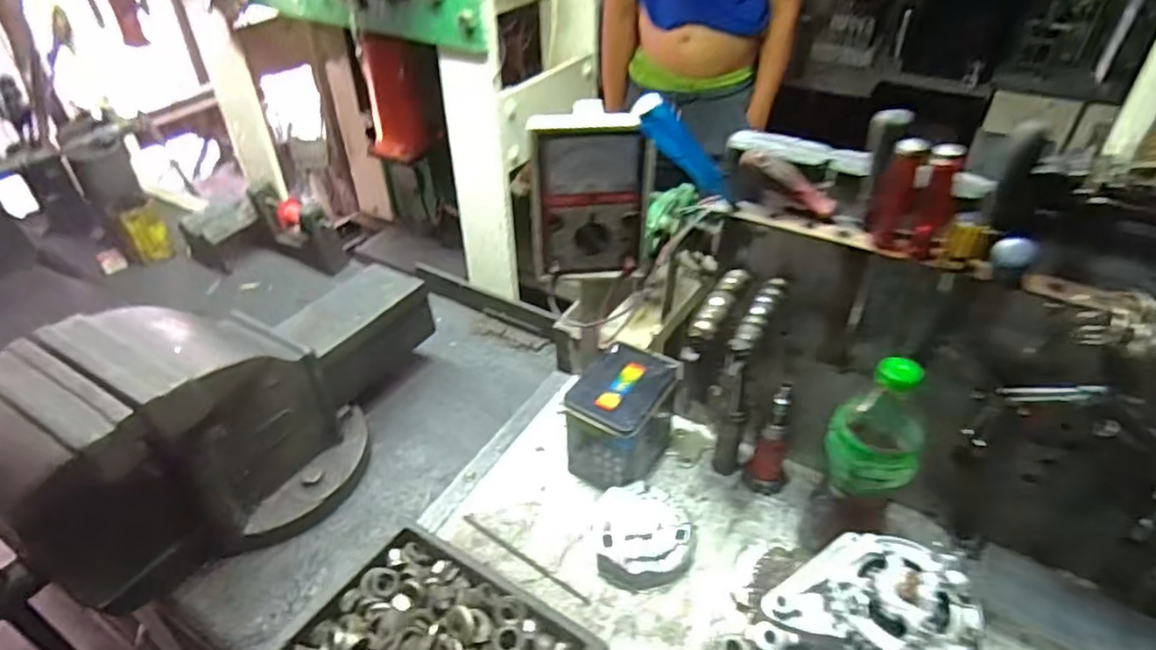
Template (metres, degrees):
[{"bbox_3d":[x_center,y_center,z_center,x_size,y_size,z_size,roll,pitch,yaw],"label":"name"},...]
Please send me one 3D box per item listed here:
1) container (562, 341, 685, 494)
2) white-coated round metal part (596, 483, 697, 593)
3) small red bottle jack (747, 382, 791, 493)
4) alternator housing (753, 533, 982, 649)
[{"bbox_3d":[0.054,0.118,0.786,0.103,0.132,0.128,25,46,27],"label":"container"},{"bbox_3d":[0.075,0.232,0.720,0.106,0.036,0.115,0,39,0],"label":"white-coated round metal part"},{"bbox_3d":[0.228,0.133,0.746,0.049,0.151,0.045,16,42,19],"label":"small red bottle jack"},{"bbox_3d":[0.266,0.279,0.571,0.190,0.143,0.130,22,44,25],"label":"alternator housing"}]

